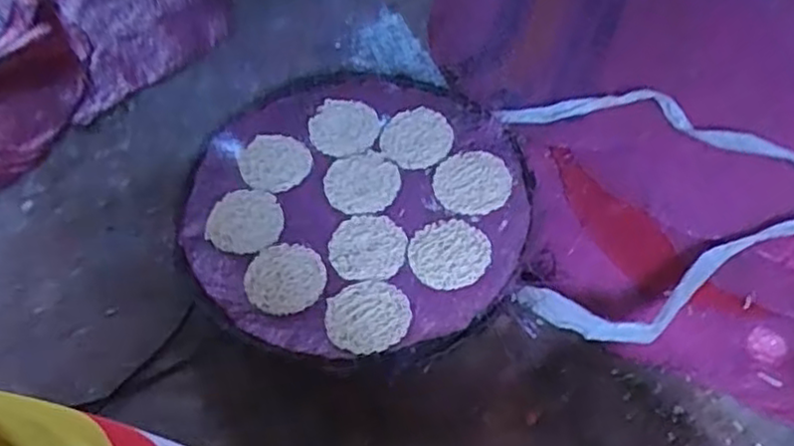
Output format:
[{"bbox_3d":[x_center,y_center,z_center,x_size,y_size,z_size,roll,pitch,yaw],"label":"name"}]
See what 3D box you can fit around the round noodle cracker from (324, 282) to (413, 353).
[{"bbox_3d":[-0.027,0.083,0.667,0.075,0.004,0.076,-3,54,4],"label":"round noodle cracker"}]

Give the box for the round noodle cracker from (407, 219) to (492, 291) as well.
[{"bbox_3d":[0.050,0.028,0.689,0.076,0.012,0.074,-3,54,4],"label":"round noodle cracker"}]

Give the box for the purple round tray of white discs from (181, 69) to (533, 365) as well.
[{"bbox_3d":[-0.042,-0.020,0.749,0.340,0.024,0.373,-3,63,6],"label":"purple round tray of white discs"}]

